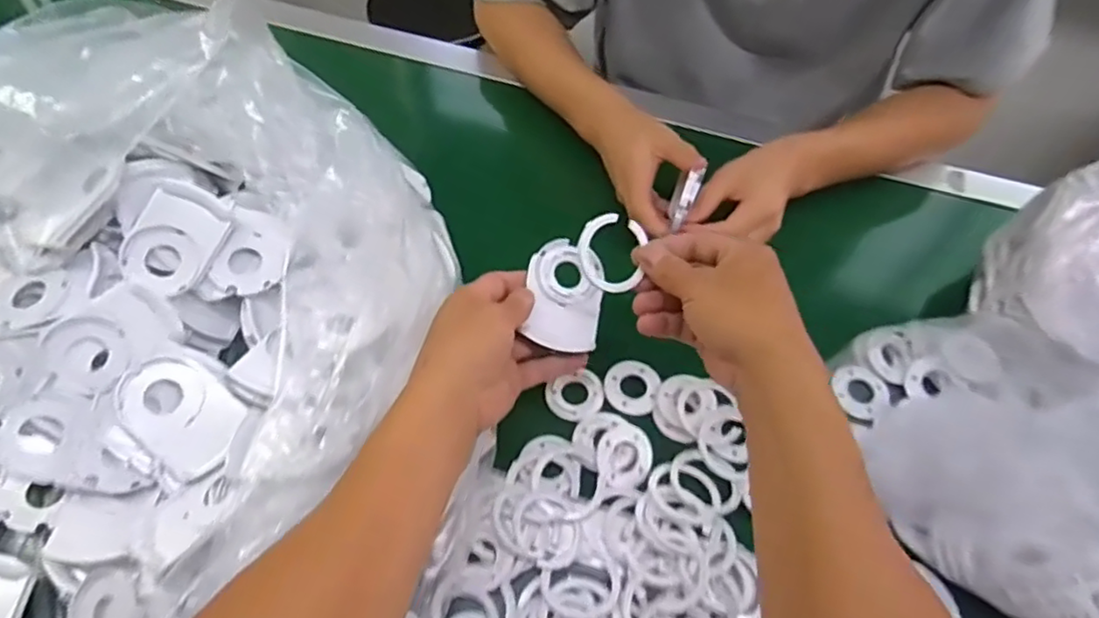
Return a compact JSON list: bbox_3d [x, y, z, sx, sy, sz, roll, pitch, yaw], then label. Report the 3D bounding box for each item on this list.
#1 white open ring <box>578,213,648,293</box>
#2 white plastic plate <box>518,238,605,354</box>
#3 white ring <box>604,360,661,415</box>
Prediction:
[{"bbox_3d":[0.040,-0.037,0.419,0.046,0.006,0.049,-3,99,-18],"label":"white open ring"},{"bbox_3d":[0.012,-0.010,0.466,0.054,0.006,0.081,8,73,-13],"label":"white plastic plate"},{"bbox_3d":[0.065,0.060,0.495,0.042,0.006,0.044,1,58,-2],"label":"white ring"}]

